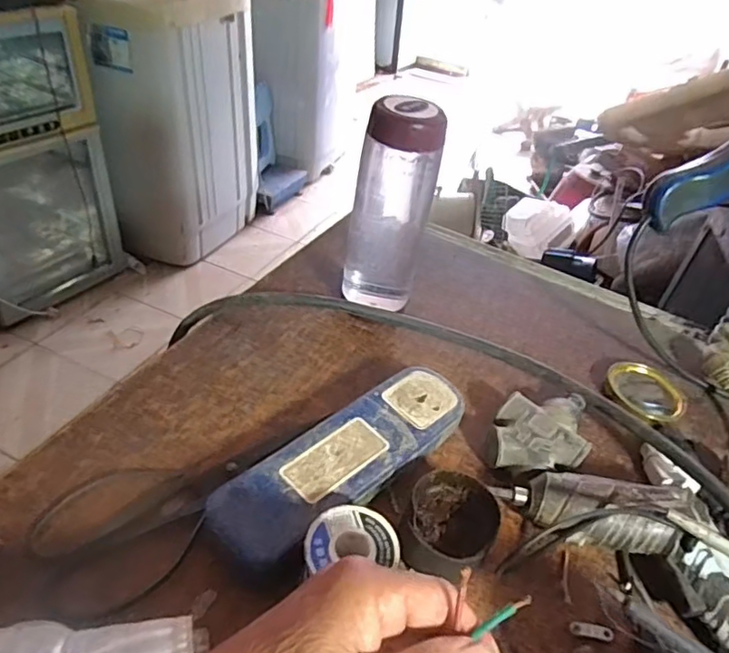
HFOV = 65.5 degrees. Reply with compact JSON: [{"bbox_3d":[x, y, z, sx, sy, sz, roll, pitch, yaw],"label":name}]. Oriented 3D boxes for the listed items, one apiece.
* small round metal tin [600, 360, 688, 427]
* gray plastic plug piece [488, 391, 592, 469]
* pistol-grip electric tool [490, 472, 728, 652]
[{"bbox_3d":[0.248,0.058,0.502,0.066,0.018,0.059,29,44,24],"label":"small round metal tin"},{"bbox_3d":[0.135,0.081,0.440,0.070,0.029,0.085,13,39,6],"label":"gray plastic plug piece"},{"bbox_3d":[0.184,0.135,0.365,0.185,0.043,0.074,29,44,24],"label":"pistol-grip electric tool"}]

